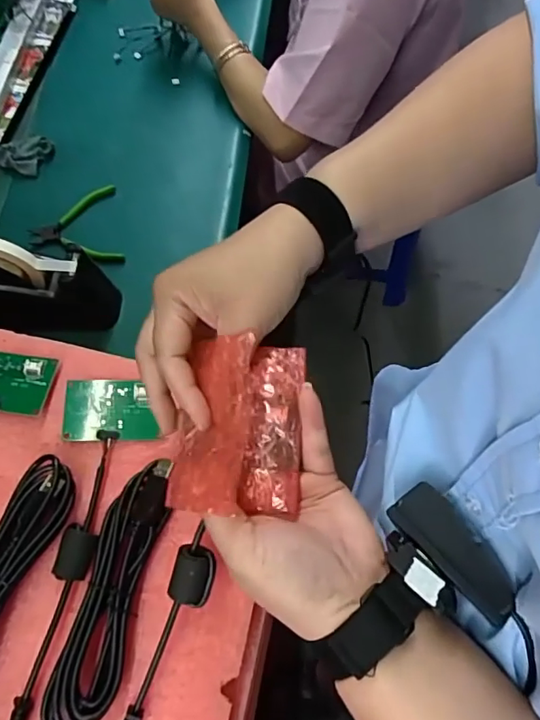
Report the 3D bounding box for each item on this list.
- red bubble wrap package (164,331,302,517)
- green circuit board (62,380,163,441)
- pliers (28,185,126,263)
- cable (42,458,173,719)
[{"bbox_3d":[-0.019,0.035,0.294,0.072,0.046,0.095,4,69,3],"label":"red bubble wrap package"},{"bbox_3d":[-0.115,0.036,0.380,0.064,0.004,0.045,0,71,-6],"label":"green circuit board"},{"bbox_3d":[-0.248,-0.167,0.668,0.110,0.017,0.106,-12,69,-3],"label":"pliers"},{"bbox_3d":[-0.099,0.144,0.330,0.040,0.016,0.163,12,69,6],"label":"cable"}]

